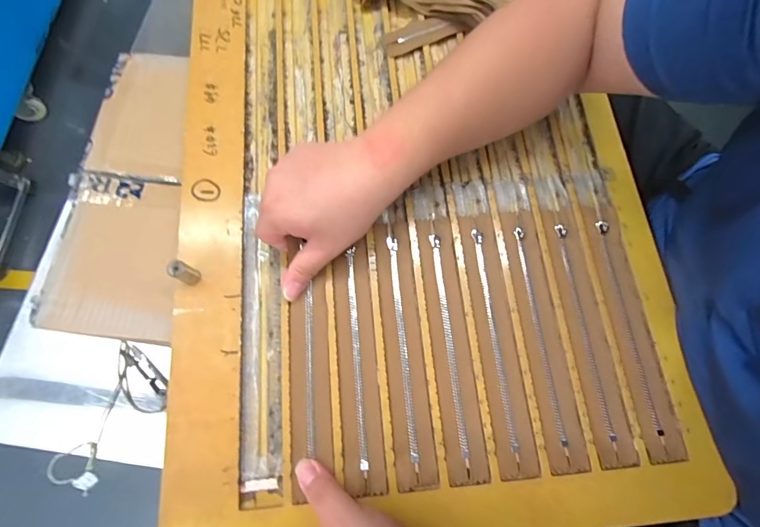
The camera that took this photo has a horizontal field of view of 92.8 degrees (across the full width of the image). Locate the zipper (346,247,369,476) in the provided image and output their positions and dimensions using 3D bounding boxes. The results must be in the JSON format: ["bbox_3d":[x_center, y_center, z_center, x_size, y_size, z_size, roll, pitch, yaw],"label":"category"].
[{"bbox_3d":[-0.021,0.078,0.314,0.008,0.009,0.186,-4,73,-1],"label":"zipper"}]

